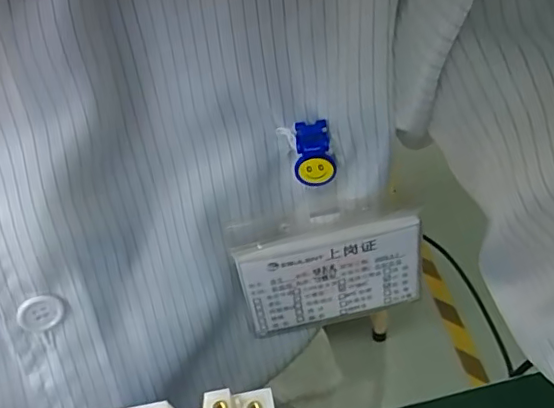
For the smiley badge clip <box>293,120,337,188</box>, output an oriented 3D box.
[{"bbox_3d":[0.017,-0.022,0.247,0.018,0.029,0.008,-2,41,5],"label":"smiley badge clip"}]

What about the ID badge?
[{"bbox_3d":[0.027,0.033,0.292,0.094,0.077,0.009,-14,36,1],"label":"ID badge"}]

